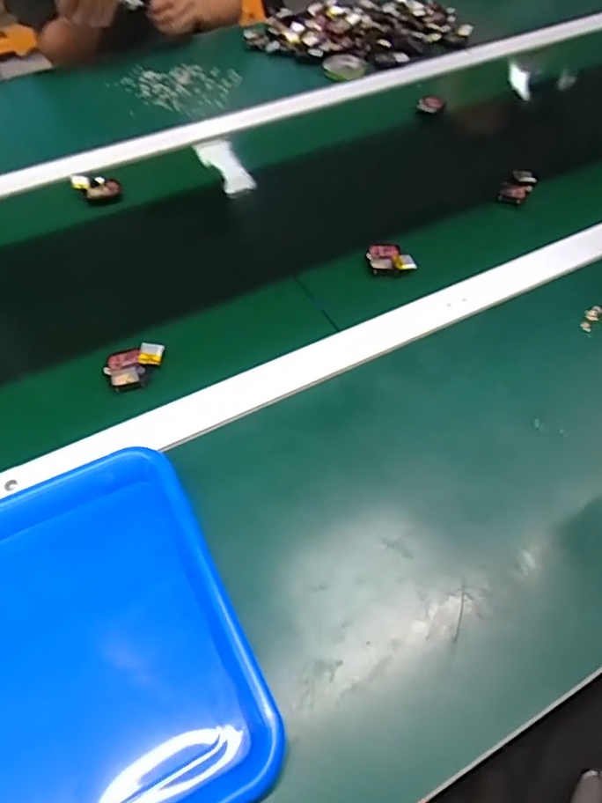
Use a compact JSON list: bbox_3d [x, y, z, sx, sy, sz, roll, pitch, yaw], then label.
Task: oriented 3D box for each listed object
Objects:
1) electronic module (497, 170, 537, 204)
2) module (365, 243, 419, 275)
[{"bbox_3d":[0.294,-0.292,0.734,0.038,0.022,0.059,23,57,15],"label":"electronic module"},{"bbox_3d":[0.101,-0.165,0.614,0.050,0.014,0.042,-3,54,-3],"label":"module"}]

